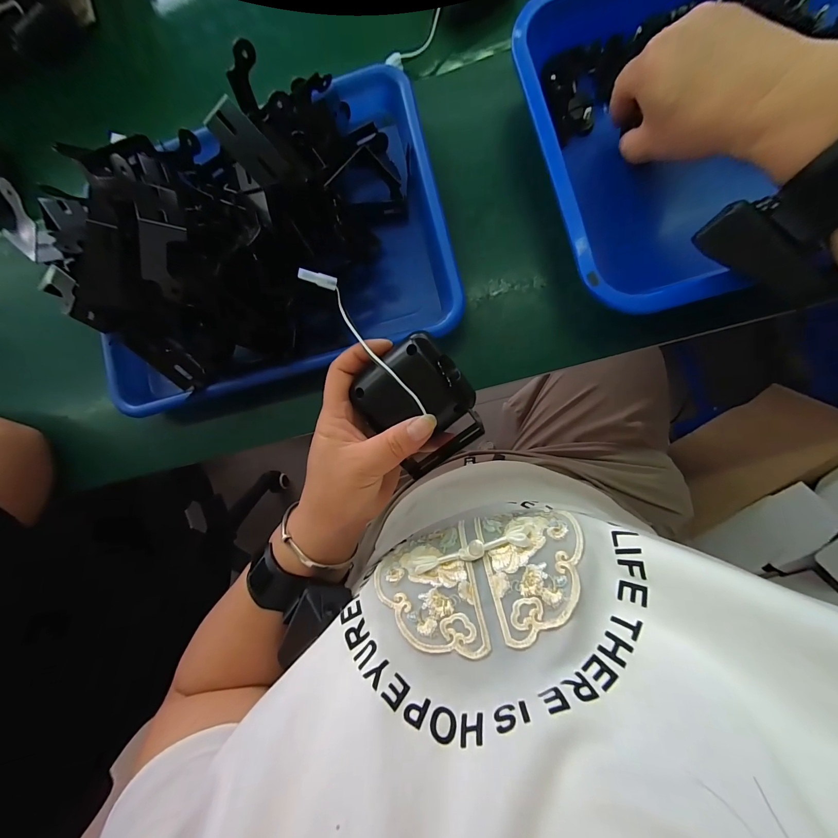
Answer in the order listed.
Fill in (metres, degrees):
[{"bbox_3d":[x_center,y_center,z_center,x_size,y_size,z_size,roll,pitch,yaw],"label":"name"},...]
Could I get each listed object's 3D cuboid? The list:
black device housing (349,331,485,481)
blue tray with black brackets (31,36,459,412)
[{"bbox_3d":[0.000,-0.007,0.244,0.072,0.047,0.079,-37,82,4],"label":"black device housing"},{"bbox_3d":[-0.143,-0.154,0.281,0.317,0.118,0.229,-14,84,7],"label":"blue tray with black brackets"}]

